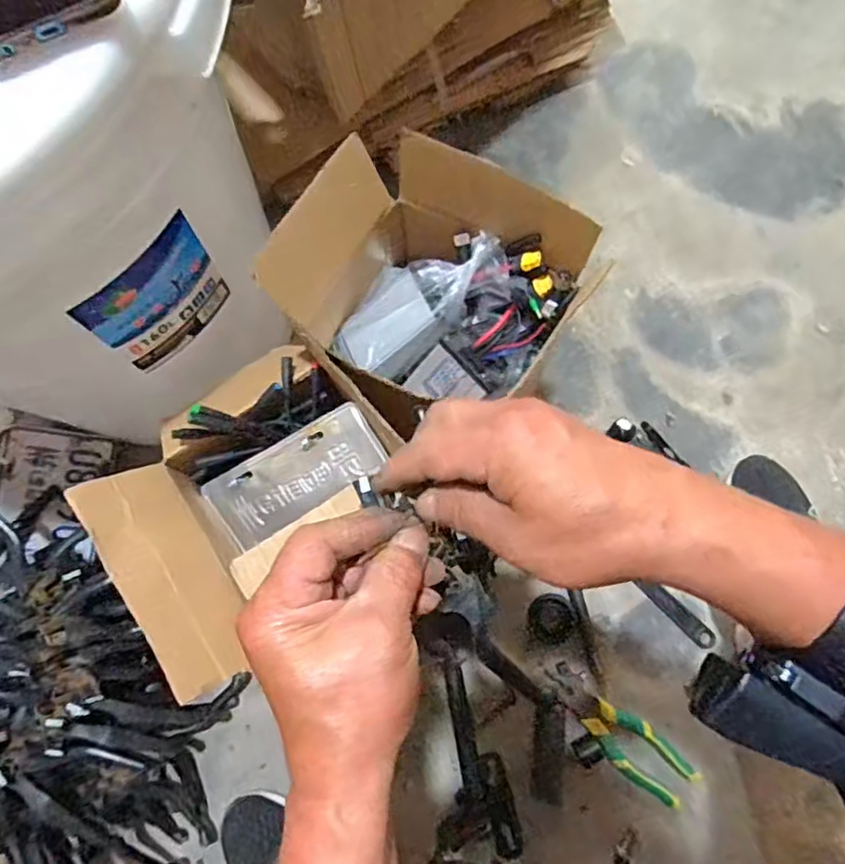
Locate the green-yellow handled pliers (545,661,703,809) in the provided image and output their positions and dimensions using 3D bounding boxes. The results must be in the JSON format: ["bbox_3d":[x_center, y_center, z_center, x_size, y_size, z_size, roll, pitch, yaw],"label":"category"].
[{"bbox_3d":[0.222,0.340,0.705,0.187,0.033,0.056,42,79,12],"label":"green-yellow handled pliers"}]

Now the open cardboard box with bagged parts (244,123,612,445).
[{"bbox_3d":[0.007,-0.129,0.559,0.232,0.150,0.164,24,77,8],"label":"open cardboard box with bagged parts"}]

